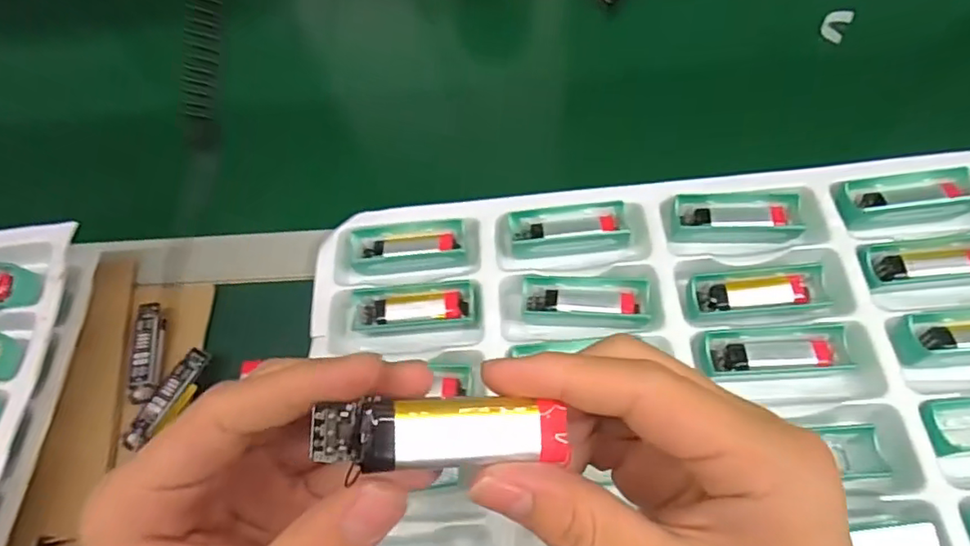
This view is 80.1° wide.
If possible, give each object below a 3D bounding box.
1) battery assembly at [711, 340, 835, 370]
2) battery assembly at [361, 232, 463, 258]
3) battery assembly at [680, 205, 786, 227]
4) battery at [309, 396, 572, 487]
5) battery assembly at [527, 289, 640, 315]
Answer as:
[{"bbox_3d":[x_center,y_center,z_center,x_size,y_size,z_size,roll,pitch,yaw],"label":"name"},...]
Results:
[{"bbox_3d":[0.171,0.050,0.343,0.068,0.010,0.016,-2,63,5],"label":"battery assembly"},{"bbox_3d":[-0.052,-0.018,0.403,0.067,0.014,0.014,-5,63,4],"label":"battery assembly"},{"bbox_3d":[0.166,-0.038,0.387,0.066,0.009,0.013,1,63,7],"label":"battery assembly"},{"bbox_3d":[-0.010,0.042,0.152,0.066,0.011,0.017,2,60,-10],"label":"battery"},{"bbox_3d":[0.063,0.019,0.369,0.069,0.010,0.015,3,63,8],"label":"battery assembly"}]

